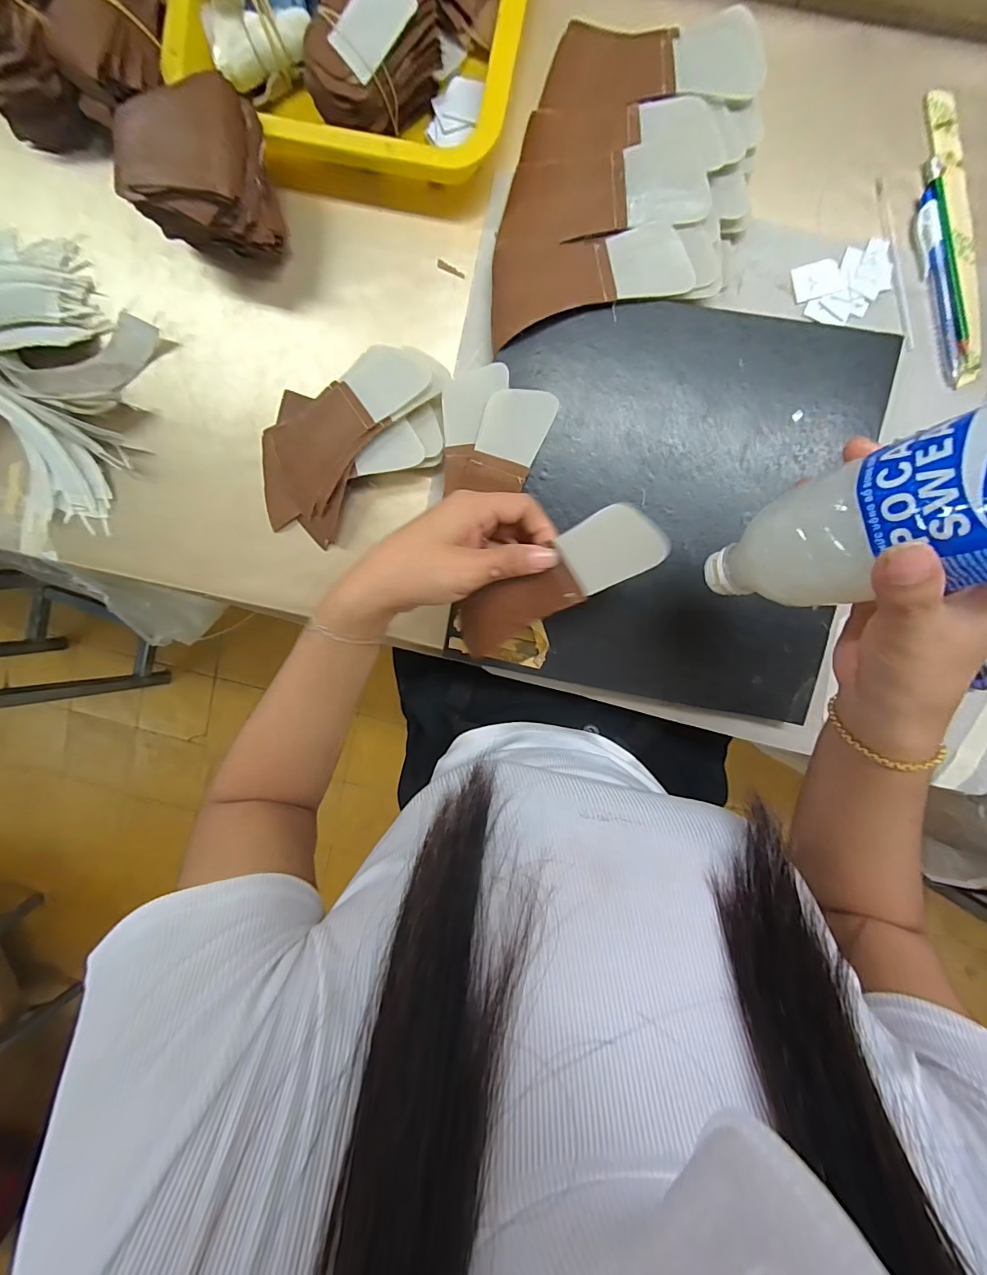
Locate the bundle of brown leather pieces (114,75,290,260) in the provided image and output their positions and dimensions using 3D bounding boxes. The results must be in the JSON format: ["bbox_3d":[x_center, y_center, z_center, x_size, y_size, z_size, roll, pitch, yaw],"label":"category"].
[{"bbox_3d":[-0.217,-0.343,0.347,0.087,0.080,0.086,3,99,4],"label":"bundle of brown leather pieces"}]

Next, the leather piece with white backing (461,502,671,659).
[{"bbox_3d":[0.038,-0.033,0.309,0.152,0.013,0.051,-31,123,23],"label":"leather piece with white backing"}]

